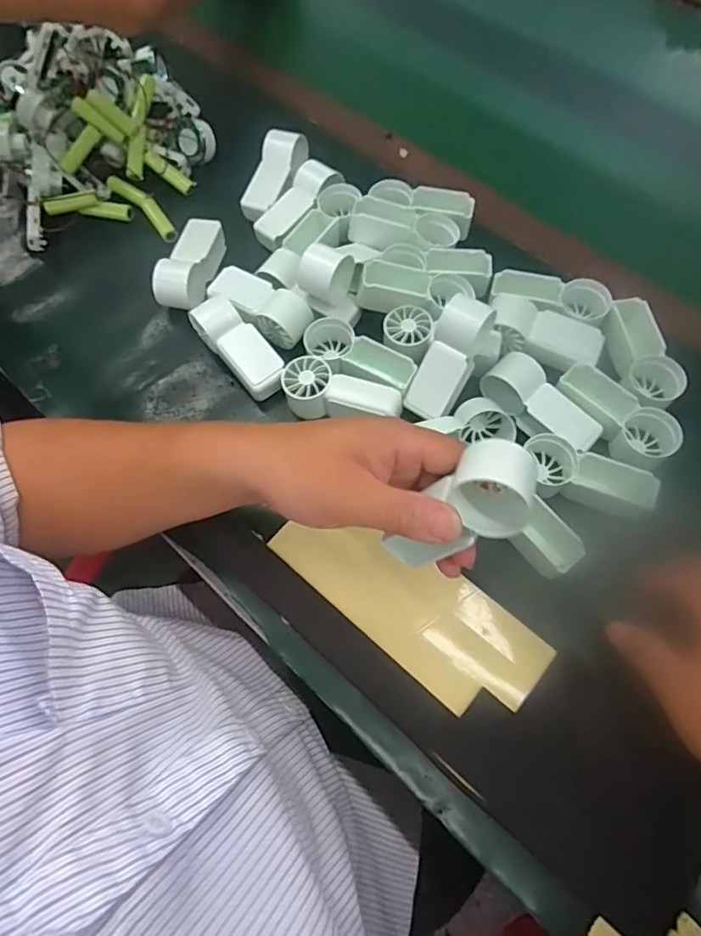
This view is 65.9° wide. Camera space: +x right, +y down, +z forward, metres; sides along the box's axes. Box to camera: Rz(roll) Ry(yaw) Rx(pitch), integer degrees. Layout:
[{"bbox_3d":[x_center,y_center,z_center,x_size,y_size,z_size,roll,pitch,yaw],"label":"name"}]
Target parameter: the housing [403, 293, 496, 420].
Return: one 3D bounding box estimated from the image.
[{"bbox_3d":[0.076,-0.082,0.412,0.035,0.035,0.092,28,111,12],"label":"housing"}]

